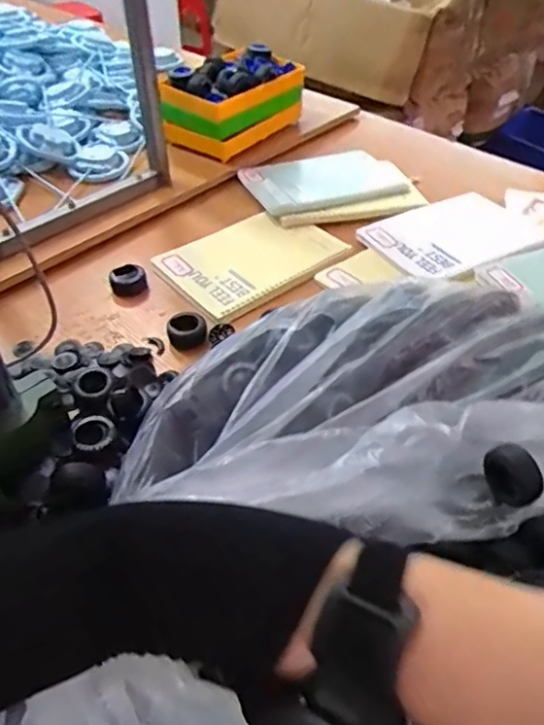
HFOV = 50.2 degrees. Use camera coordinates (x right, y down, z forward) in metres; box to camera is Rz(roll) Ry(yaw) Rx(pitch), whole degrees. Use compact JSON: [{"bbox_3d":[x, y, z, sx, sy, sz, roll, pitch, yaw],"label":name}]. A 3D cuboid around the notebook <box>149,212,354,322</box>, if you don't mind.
[{"bbox_3d":[-0.026,-0.150,0.826,0.246,0.019,0.178,-28,46,-28],"label":"notebook"}]

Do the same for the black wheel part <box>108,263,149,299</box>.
[{"bbox_3d":[-0.195,-0.111,0.791,0.049,0.027,0.049,-11,45,-12],"label":"black wheel part"}]

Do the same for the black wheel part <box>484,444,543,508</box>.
[{"bbox_3d":[0.185,0.086,0.449,0.027,0.032,0.044,-19,47,-18],"label":"black wheel part"}]

